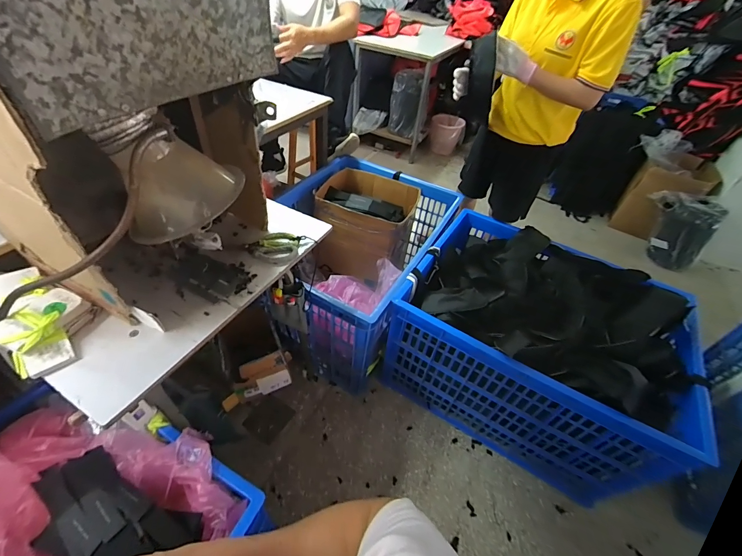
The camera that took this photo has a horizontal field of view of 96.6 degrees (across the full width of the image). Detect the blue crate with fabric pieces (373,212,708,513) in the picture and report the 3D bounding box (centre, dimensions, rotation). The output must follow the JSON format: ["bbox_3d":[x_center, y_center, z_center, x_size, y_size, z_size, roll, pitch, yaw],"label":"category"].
[{"bbox_3d":[0.550,0.217,1.196,0.828,0.535,0.603,27,49,19],"label":"blue crate with fabric pieces"}]

